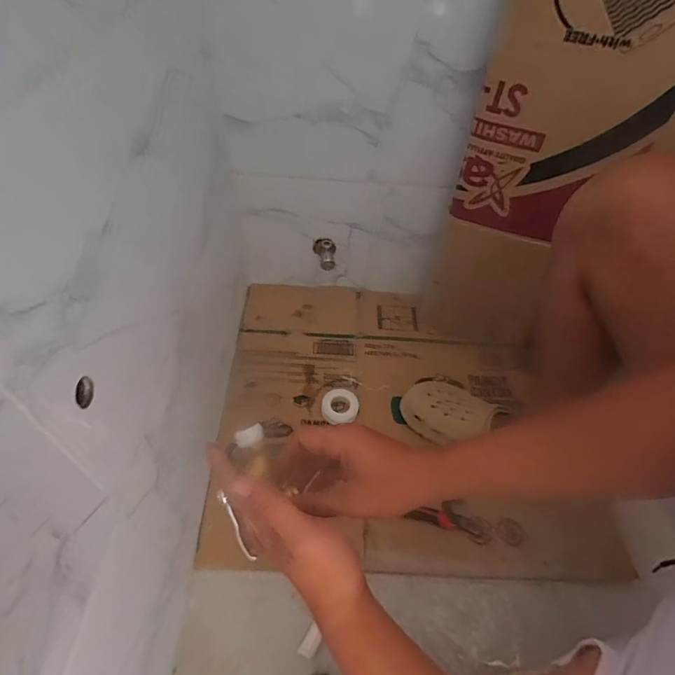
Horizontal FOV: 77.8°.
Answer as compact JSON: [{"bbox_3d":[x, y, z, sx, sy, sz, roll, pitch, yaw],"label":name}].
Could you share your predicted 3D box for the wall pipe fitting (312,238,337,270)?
[{"bbox_3d":[-0.028,-0.171,0.870,0.049,0.041,0.073,4,49,-2],"label":"wall pipe fitting"}]

